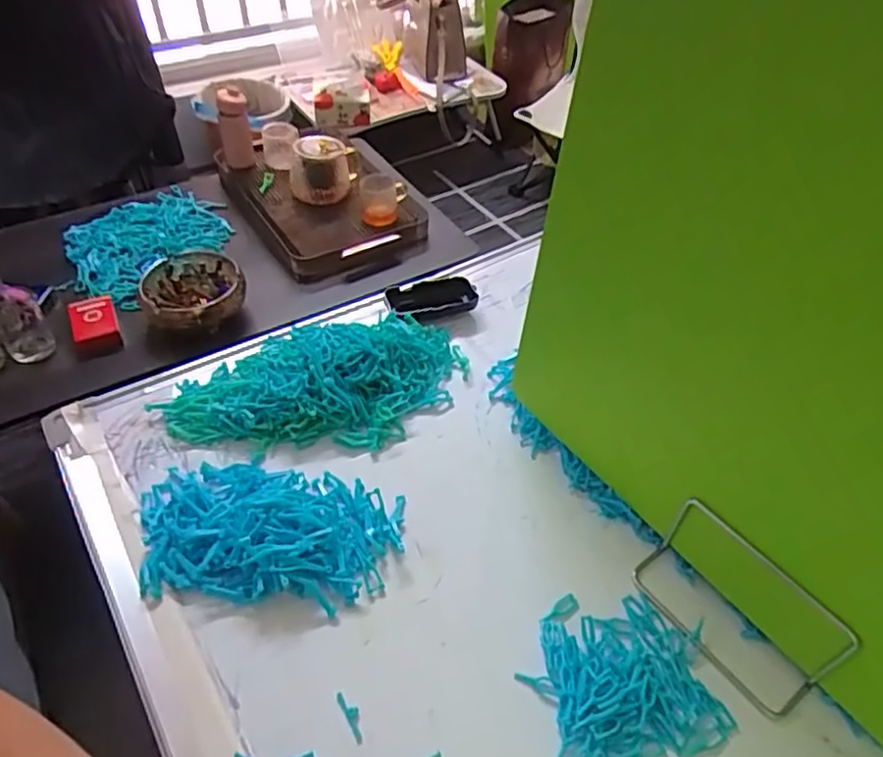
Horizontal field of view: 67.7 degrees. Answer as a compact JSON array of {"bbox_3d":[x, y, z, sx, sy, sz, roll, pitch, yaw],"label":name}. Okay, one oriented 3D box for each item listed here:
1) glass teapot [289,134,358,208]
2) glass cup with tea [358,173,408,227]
[{"bbox_3d":[-0.204,-0.359,1.119,0.108,0.101,0.087,2,46,0],"label":"glass teapot"},{"bbox_3d":[-0.096,-0.290,1.076,0.080,0.068,0.071,-2,46,-3],"label":"glass cup with tea"}]

